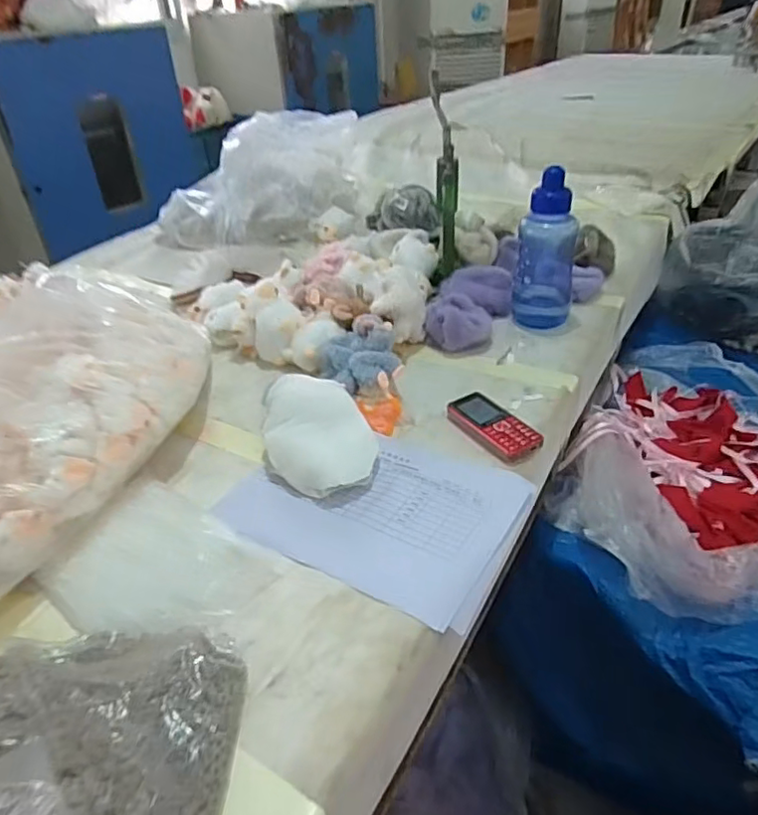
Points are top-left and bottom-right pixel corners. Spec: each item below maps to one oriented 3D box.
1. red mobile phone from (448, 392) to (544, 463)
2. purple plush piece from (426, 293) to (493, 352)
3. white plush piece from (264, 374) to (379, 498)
[{"bbox_3d":[0.141,0.021,0.747,0.062,0.014,0.127,-24,41,-26],"label":"red mobile phone"},{"bbox_3d":[0.127,-0.138,0.949,0.101,0.051,0.105,2,36,8],"label":"purple plush piece"},{"bbox_3d":[-0.078,0.029,0.725,0.117,0.055,0.181,-16,38,-17],"label":"white plush piece"}]

